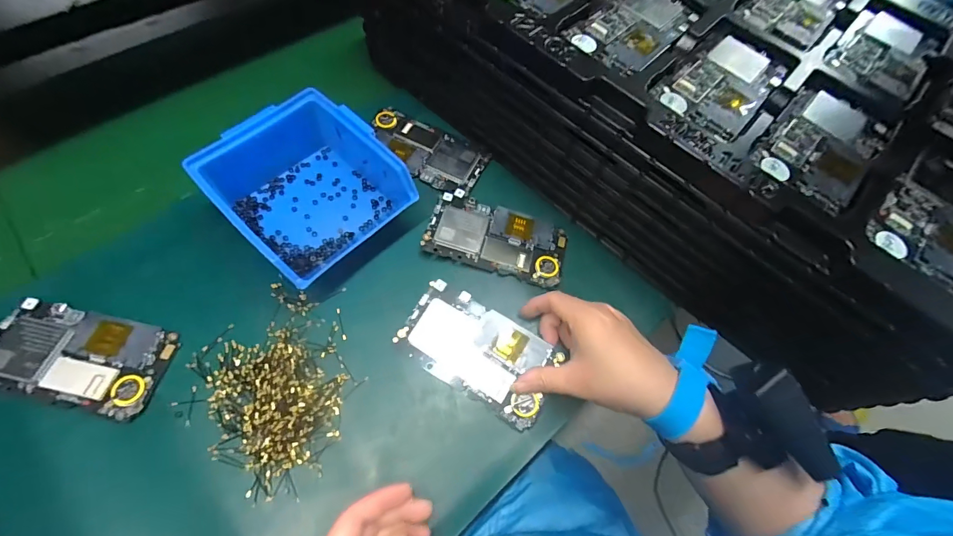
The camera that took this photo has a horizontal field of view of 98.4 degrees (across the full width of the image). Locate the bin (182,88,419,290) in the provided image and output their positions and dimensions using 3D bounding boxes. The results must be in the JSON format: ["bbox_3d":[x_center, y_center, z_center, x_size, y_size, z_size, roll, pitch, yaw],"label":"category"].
[{"bbox_3d":[-0.142,-0.071,0.349,0.133,0.068,0.147,-40,72,-21],"label":"bin"}]

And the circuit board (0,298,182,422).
[{"bbox_3d":[-0.292,0.065,0.303,0.124,0.013,0.064,13,63,2],"label":"circuit board"}]

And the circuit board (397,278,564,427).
[{"bbox_3d":[0.001,0.064,0.323,0.121,0.004,0.066,30,80,12],"label":"circuit board"}]

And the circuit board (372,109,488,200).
[{"bbox_3d":[-0.052,-0.117,0.406,0.121,0.006,0.062,27,65,9],"label":"circuit board"}]

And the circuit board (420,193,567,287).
[{"bbox_3d":[0.019,-0.028,0.371,0.123,0.007,0.066,16,63,4],"label":"circuit board"}]

